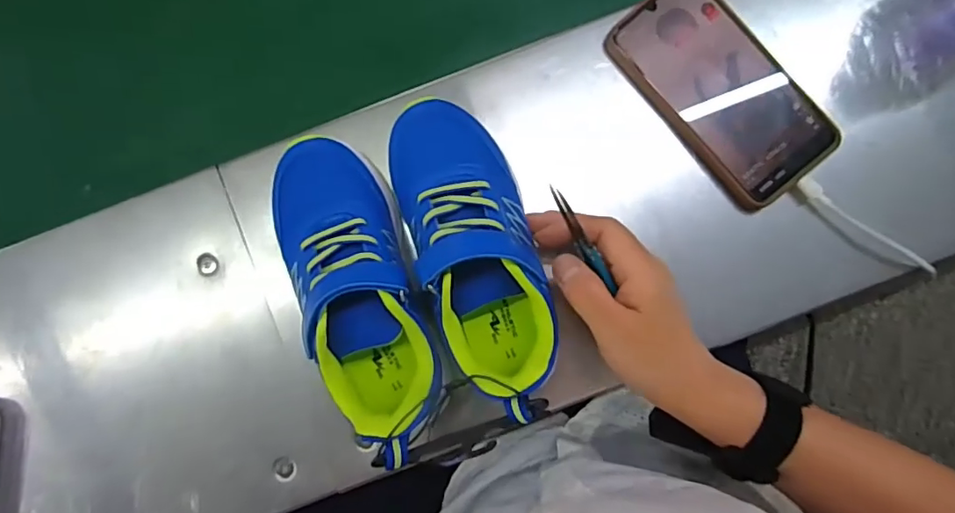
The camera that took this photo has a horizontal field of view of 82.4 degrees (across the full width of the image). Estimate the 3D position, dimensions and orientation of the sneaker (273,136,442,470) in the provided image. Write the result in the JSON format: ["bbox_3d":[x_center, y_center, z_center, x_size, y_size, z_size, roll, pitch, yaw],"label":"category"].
[{"bbox_3d":[-0.073,0.020,0.338,0.069,0.084,0.187,-20,86,-1],"label":"sneaker"}]

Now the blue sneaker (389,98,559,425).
[{"bbox_3d":[-0.001,-0.006,0.327,0.069,0.065,0.189,-18,83,-1],"label":"blue sneaker"}]

